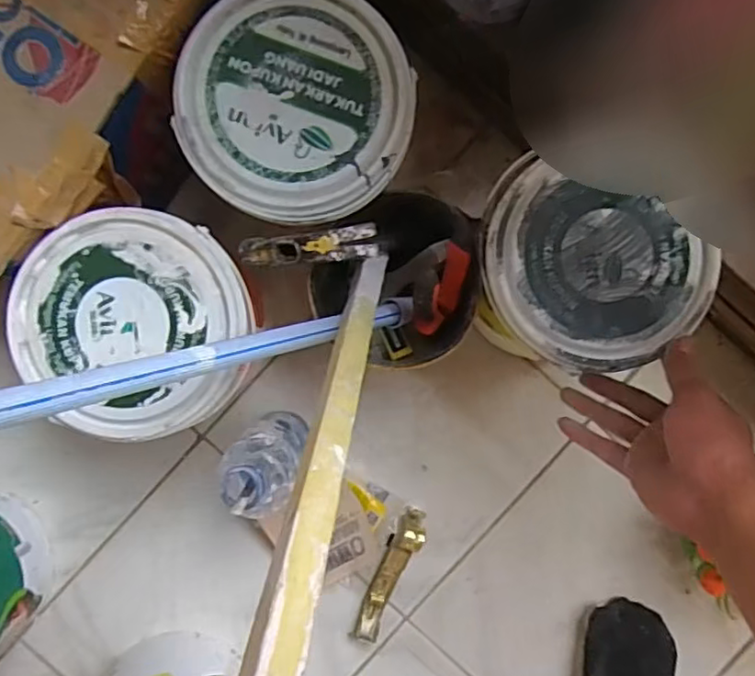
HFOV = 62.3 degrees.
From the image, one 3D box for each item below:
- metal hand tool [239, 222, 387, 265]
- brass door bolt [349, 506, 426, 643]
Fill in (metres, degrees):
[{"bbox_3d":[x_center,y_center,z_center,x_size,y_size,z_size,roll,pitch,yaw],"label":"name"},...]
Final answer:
[{"bbox_3d":[-0.056,-0.069,0.468,0.111,0.025,0.024,-3,92,17],"label":"metal hand tool"},{"bbox_3d":[0.014,0.259,0.675,0.030,0.035,0.155,23,92,-1],"label":"brass door bolt"}]

